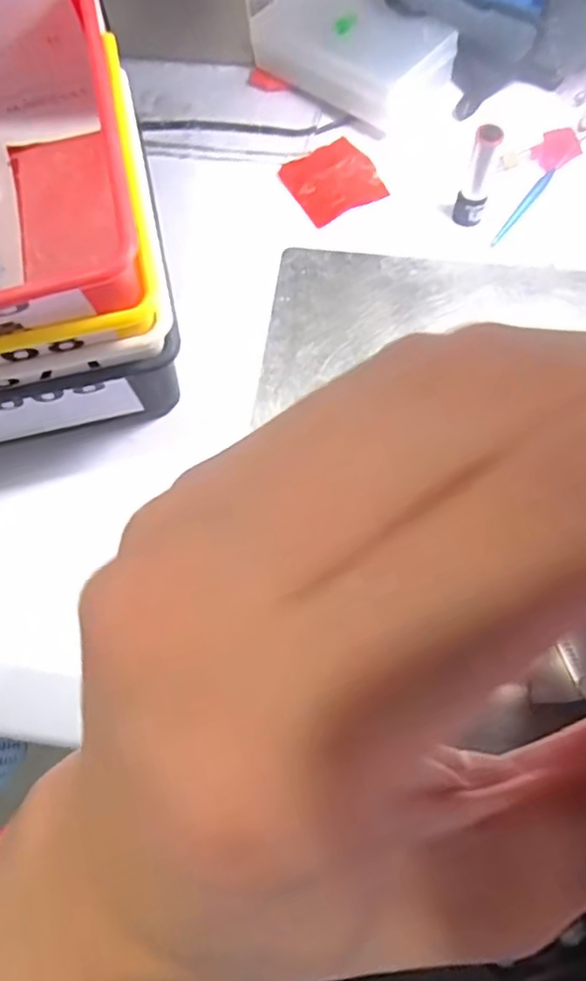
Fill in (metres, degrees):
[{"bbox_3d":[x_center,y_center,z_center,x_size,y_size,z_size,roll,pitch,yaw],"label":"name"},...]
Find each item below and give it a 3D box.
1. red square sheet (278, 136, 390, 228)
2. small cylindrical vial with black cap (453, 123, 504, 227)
[{"bbox_3d":[0.026,-0.199,0.404,0.054,0.007,0.054,-27,71,-8],"label":"red square sheet"},{"bbox_3d":[0.106,-0.179,0.364,0.016,0.061,0.014,14,71,7],"label":"small cylindrical vial with black cap"}]

